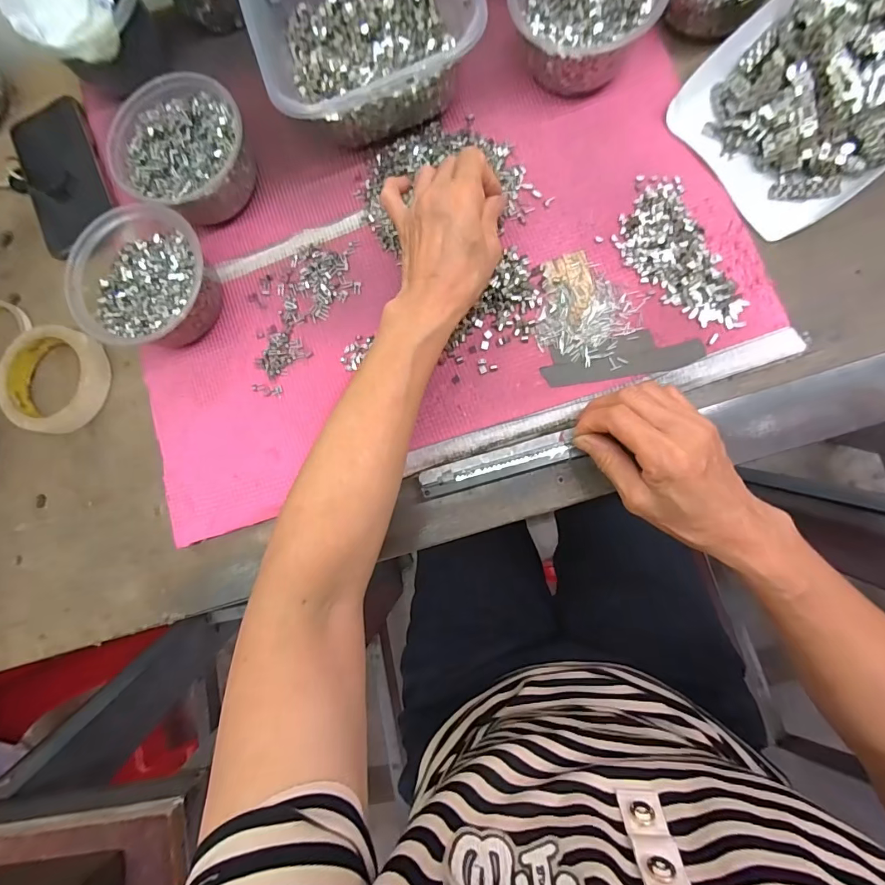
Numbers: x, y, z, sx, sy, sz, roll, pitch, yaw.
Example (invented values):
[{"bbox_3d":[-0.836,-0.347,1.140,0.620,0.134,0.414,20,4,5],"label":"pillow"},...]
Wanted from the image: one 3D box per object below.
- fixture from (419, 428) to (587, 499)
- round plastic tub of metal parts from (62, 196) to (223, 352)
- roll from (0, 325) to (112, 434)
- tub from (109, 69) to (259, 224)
[{"bbox_3d":[0.042,0.017,0.343,0.119,0.009,0.022,-16,84,5],"label":"fixture"},{"bbox_3d":[-0.246,-0.136,0.383,0.114,0.056,0.111,-1,83,7],"label":"round plastic tub of metal parts"},{"bbox_3d":[-0.366,-0.059,0.419,0.093,0.021,0.096,-1,83,7],"label":"roll"},{"bbox_3d":[-0.222,-0.252,0.392,0.117,0.054,0.109,-1,83,7],"label":"tub"}]

